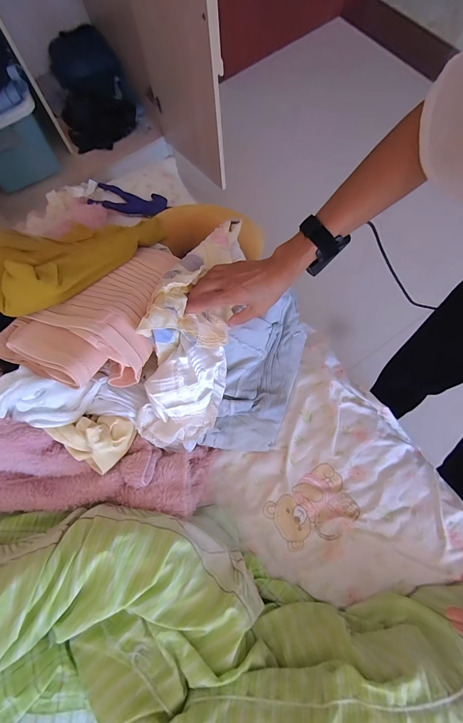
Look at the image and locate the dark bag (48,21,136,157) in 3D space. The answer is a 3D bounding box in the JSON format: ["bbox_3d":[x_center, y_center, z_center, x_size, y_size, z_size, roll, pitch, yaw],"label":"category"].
[{"bbox_3d":[-0.573,-1.124,1.320,0.317,0.251,0.373,-13,71,-2],"label":"dark bag"}]

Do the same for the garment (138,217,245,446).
[{"bbox_3d":[-0.063,-0.051,0.478,0.117,0.142,0.365,10,89,6],"label":"garment"}]

